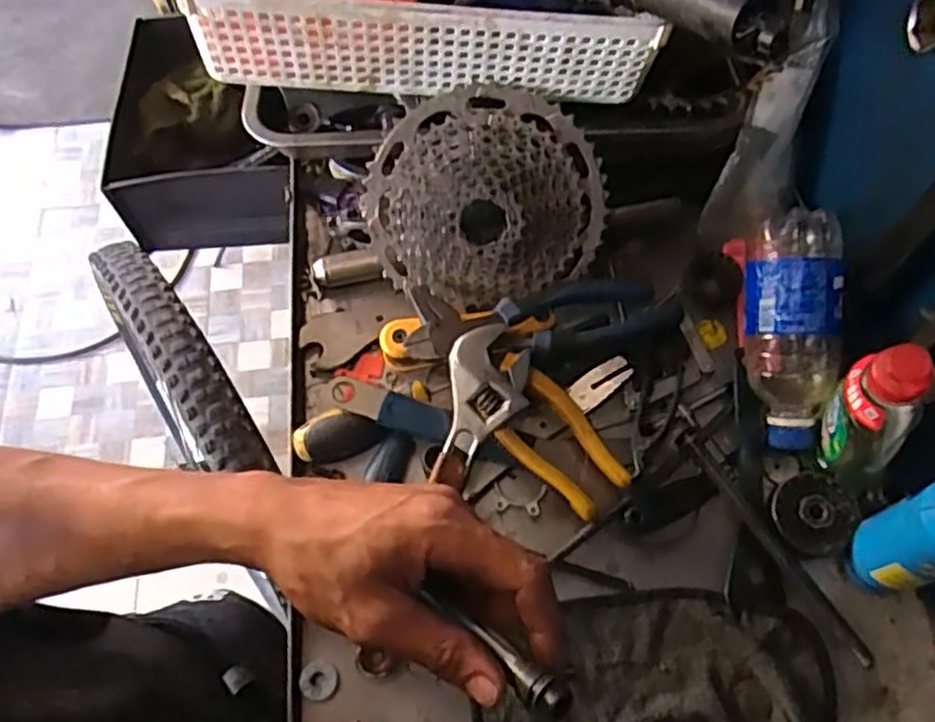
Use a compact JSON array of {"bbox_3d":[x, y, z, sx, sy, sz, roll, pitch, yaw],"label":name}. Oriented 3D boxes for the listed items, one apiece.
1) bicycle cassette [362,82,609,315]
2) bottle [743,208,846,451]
[{"bbox_3d":[0.010,-0.115,0.531,0.174,0.157,0.035,-15,21,9],"label":"bicycle cassette"},{"bbox_3d":[0.230,-0.022,0.516,0.068,0.064,0.165,-4,101,-2],"label":"bottle"}]

